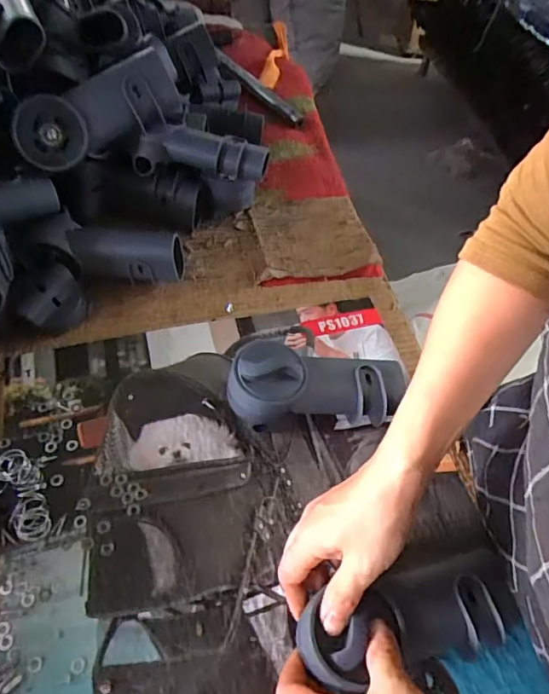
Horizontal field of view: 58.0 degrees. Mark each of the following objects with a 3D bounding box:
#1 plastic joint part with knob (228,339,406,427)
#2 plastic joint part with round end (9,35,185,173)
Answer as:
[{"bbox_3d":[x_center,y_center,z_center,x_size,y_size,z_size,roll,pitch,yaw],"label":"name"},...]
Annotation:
[{"bbox_3d":[0.039,0.037,0.456,0.159,0.045,0.064,4,52,-17],"label":"plastic joint part with knob"},{"bbox_3d":[-0.170,-0.226,0.484,0.165,0.073,0.029,-28,58,-5],"label":"plastic joint part with round end"}]

